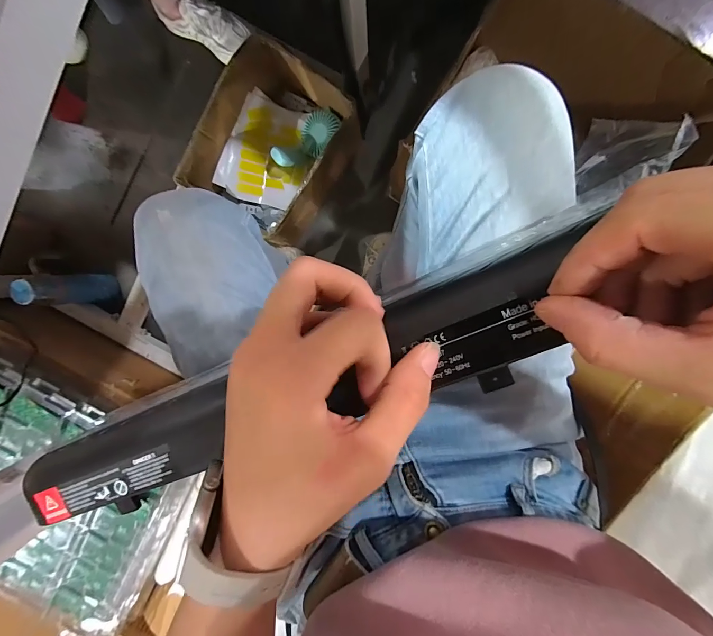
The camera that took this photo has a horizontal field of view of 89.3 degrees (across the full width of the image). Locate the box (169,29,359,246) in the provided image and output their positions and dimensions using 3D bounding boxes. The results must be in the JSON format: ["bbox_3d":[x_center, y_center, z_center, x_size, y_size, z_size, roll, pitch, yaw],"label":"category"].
[{"bbox_3d":[-0.172,-0.372,0.802,0.240,0.210,0.334,32,98,-1],"label":"box"}]

